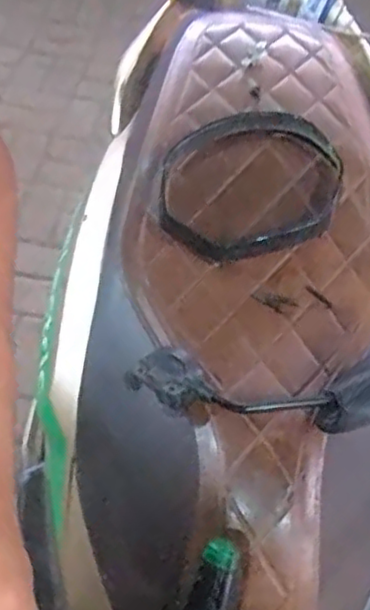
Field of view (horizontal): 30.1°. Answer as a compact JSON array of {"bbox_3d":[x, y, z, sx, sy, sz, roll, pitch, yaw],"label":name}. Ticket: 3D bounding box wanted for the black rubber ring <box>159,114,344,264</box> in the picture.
[{"bbox_3d":[0.070,-0.120,0.686,0.192,0.032,0.135,-15,89,-12],"label":"black rubber ring"}]

